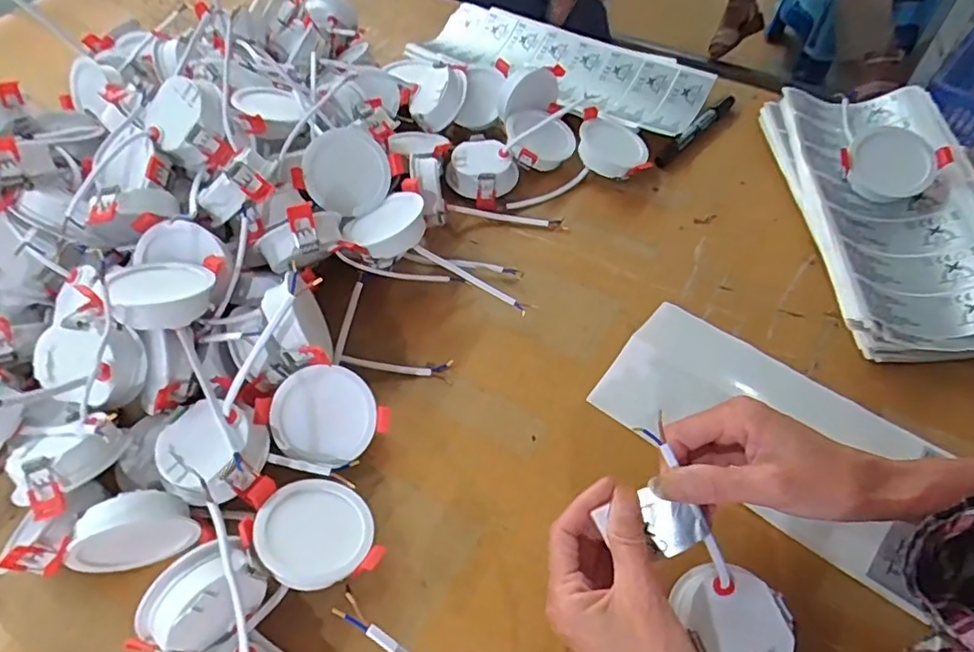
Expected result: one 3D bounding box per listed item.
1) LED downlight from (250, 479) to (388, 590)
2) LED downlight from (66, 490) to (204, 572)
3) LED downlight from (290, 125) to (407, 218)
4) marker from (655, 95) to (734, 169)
[{"bbox_3d":[-0.110,0.130,0.383,0.072,0.017,0.070,0,44,-26],"label":"LED downlight"},{"bbox_3d":[-0.221,0.128,0.374,0.071,0.057,0.022,-19,56,-11],"label":"LED downlight"},{"bbox_3d":[-0.127,-0.134,0.536,0.072,0.040,0.071,27,86,-20],"label":"LED downlight"},{"bbox_3d":[0.219,-0.206,0.626,0.014,0.014,0.133,37,64,25],"label":"marker"}]

